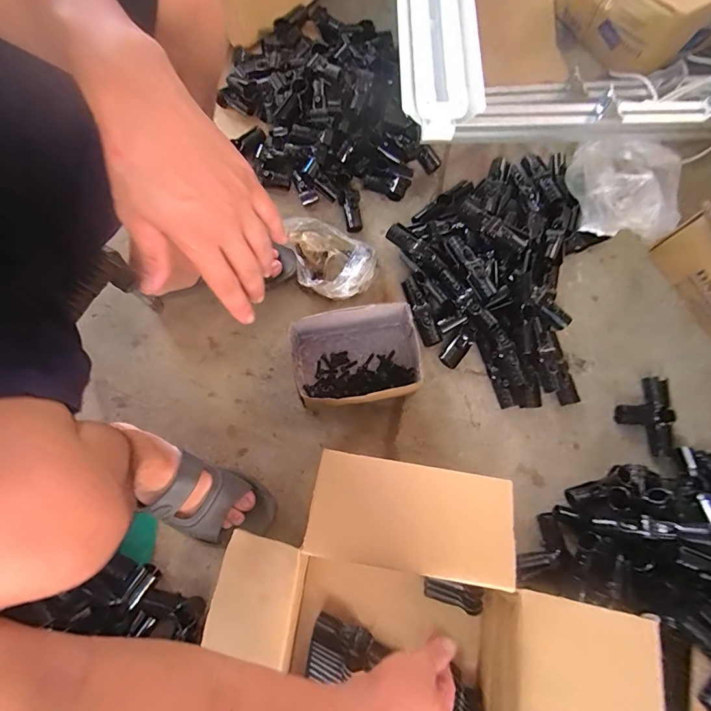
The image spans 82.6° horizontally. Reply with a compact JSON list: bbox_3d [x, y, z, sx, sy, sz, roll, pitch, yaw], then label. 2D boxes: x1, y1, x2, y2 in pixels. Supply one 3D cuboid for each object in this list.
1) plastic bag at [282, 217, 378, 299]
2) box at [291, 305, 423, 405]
[{"bbox_3d":[-0.057,-0.179,0.729,0.191,0.046,0.132,34,77,8],"label":"plastic bag"},{"bbox_3d":[-0.003,0.005,0.660,0.201,0.097,0.149,-9,75,-3],"label":"box"}]

